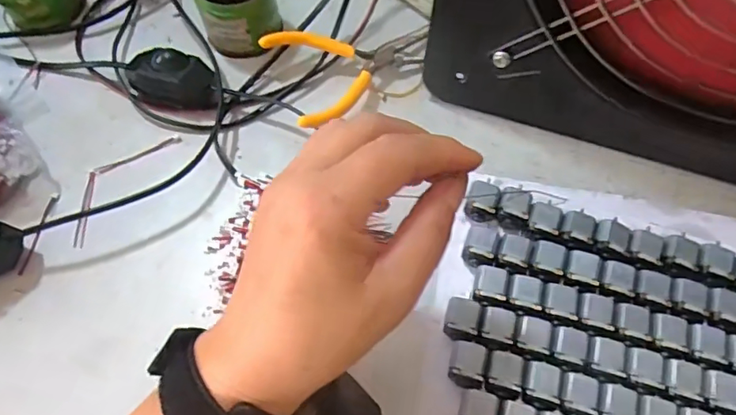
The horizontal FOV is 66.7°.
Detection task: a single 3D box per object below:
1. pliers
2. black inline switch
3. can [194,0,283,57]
[{"bbox_3d":[-0.009,-0.108,0.396,0.110,0.022,0.078,-26,66,-10],"label":"pliers"},{"bbox_3d":[-0.135,-0.090,0.392,0.064,0.025,0.034,8,65,6],"label":"black inline switch"},{"bbox_3d":[-0.094,-0.148,0.405,0.056,0.048,0.053,-1,65,2],"label":"can"}]

